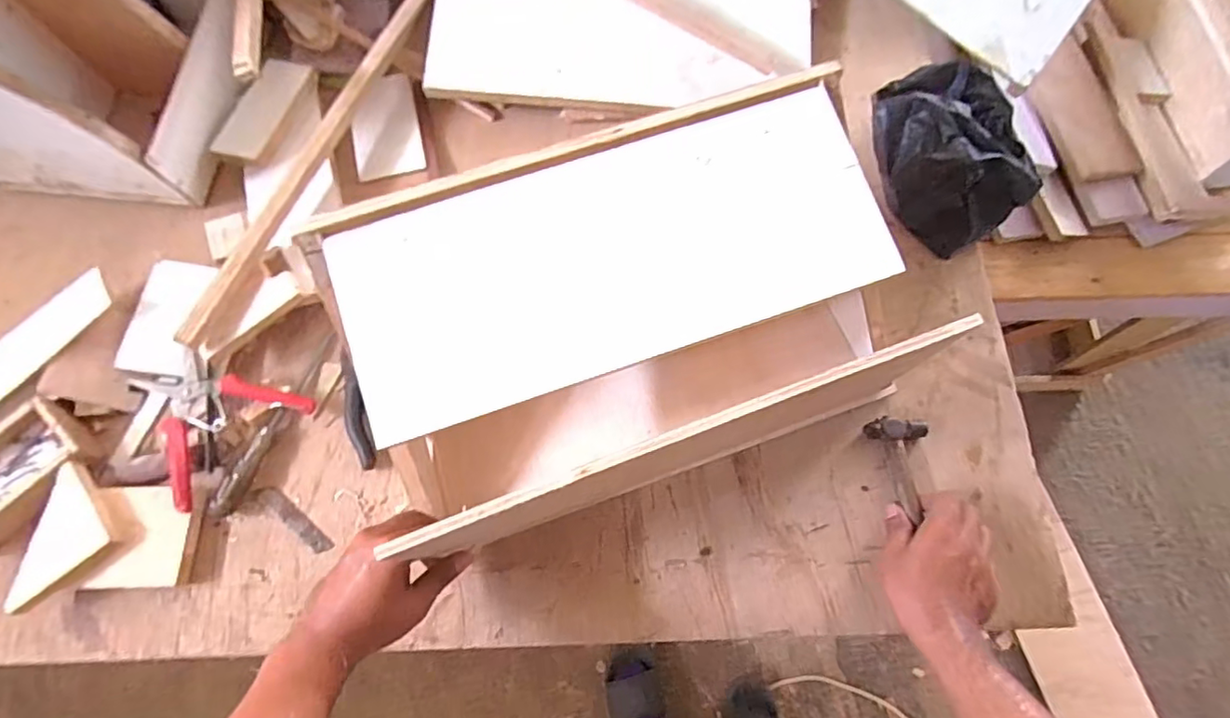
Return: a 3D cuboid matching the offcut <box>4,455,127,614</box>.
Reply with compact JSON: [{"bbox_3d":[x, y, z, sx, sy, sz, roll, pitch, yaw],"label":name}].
[{"bbox_3d":[-0.515,0.170,0.558,0.080,0.039,0.133,6,71,3],"label":"offcut"}]

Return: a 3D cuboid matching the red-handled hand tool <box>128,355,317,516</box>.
[{"bbox_3d":[-0.425,0.048,0.611,0.148,0.027,0.155,-43,76,-13],"label":"red-handled hand tool"}]

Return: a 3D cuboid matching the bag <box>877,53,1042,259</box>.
[{"bbox_3d":[0.384,-0.244,0.659,0.169,0.098,0.196,-27,73,-8],"label":"bag"}]

